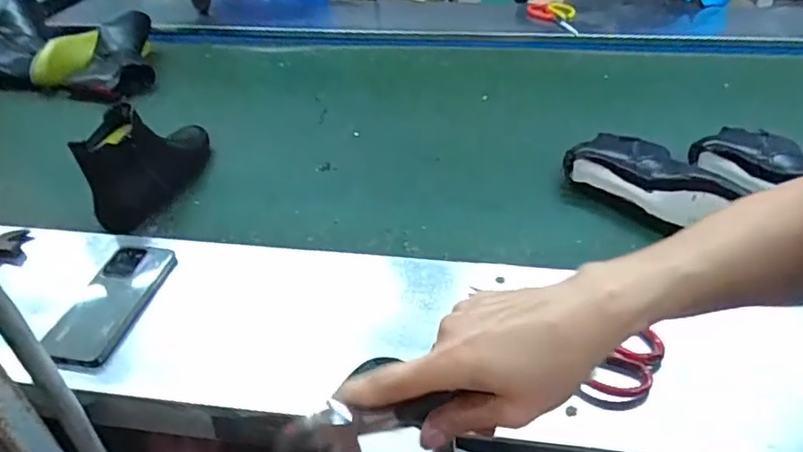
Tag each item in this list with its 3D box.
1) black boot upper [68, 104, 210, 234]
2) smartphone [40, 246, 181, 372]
[{"bbox_3d":[-0.372,-0.112,0.851,0.105,0.145,0.244,-4,39,-2],"label":"black boot upper"},{"bbox_3d":[-0.334,0.086,0.658,0.082,0.016,0.176,4,40,8],"label":"smartphone"}]

